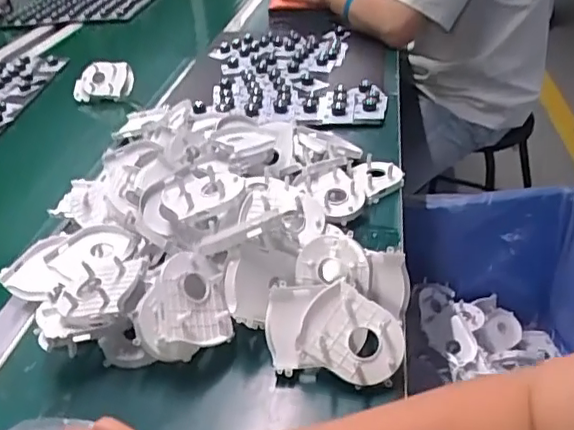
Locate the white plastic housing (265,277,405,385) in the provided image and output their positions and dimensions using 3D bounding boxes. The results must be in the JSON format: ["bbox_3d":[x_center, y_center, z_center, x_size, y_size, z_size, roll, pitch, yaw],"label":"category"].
[{"bbox_3d":[0.038,0.095,0.478,0.112,0.028,0.074,5,75,19],"label":"white plastic housing"}]

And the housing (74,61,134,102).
[{"bbox_3d":[-0.319,-0.231,1.011,0.104,0.067,0.034,2,-5,10],"label":"housing"}]

